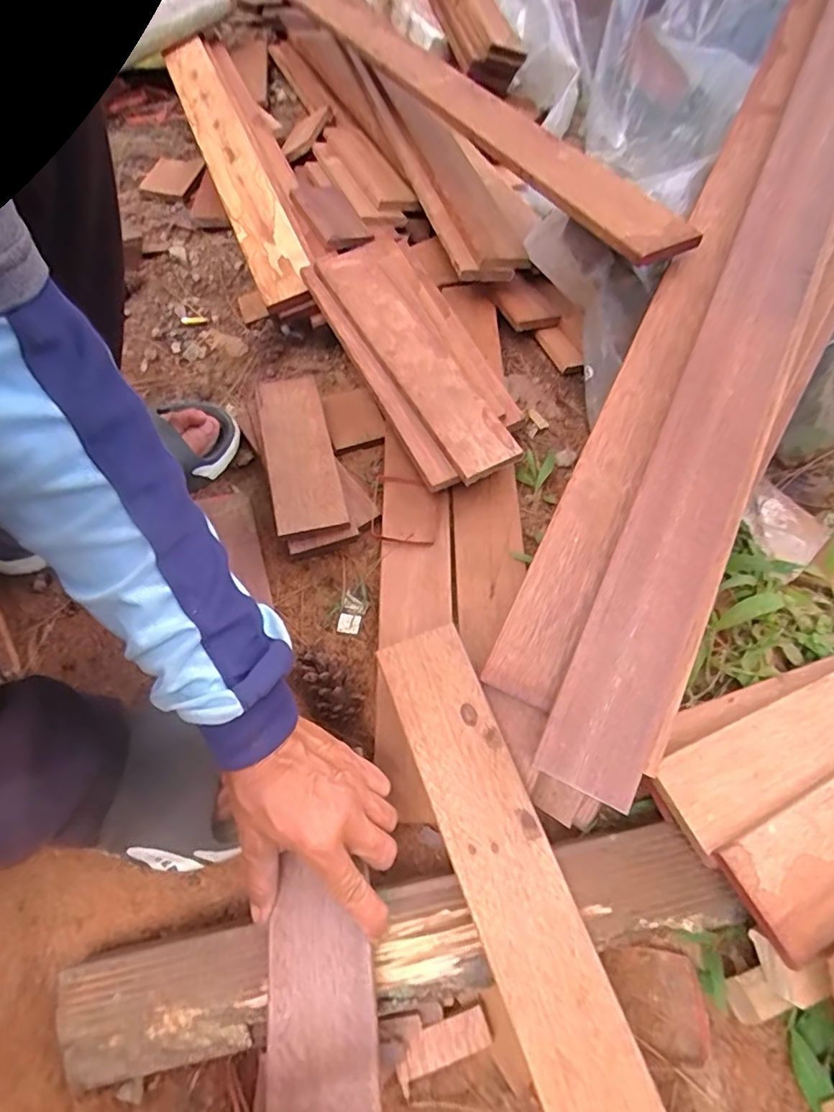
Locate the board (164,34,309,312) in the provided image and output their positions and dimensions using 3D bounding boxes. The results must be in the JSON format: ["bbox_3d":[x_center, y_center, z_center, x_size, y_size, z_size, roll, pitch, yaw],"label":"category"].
[{"bbox_3d":[-0.255,-0.548,0.738,0.069,0.024,0.610,-21,65,-8],"label":"board"}]

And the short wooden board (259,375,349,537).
[{"bbox_3d":[-0.116,-0.106,0.535,0.065,0.015,0.192,-12,64,-4],"label":"short wooden board"}]

